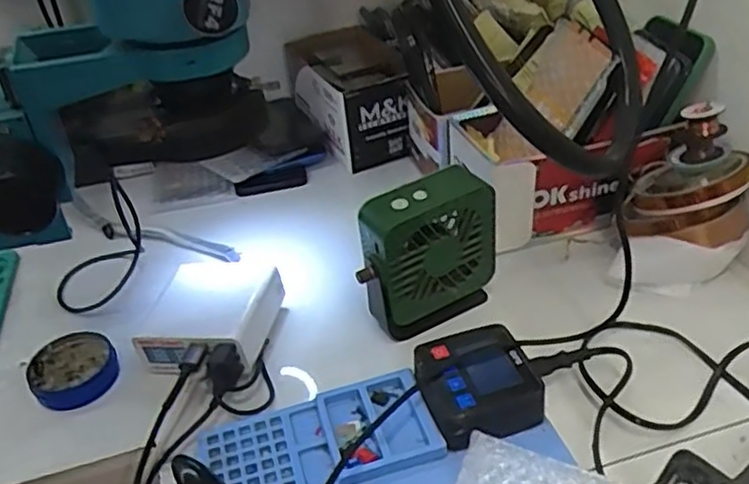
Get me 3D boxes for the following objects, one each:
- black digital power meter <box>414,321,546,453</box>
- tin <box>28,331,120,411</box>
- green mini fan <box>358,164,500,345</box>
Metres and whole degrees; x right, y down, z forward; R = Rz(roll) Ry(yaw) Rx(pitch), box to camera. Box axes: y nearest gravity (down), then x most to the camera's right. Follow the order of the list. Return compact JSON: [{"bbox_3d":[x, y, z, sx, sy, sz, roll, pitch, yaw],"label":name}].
[{"bbox_3d":[0.066,0.093,0.441,0.074,0.029,0.074,-14,38,-14],"label":"black digital power meter"},{"bbox_3d":[-0.227,0.094,0.505,0.059,0.020,0.062,-2,37,2],"label":"tin"},{"bbox_3d":[0.037,0.009,0.503,0.106,0.112,0.040,-22,41,-22],"label":"green mini fan"}]

